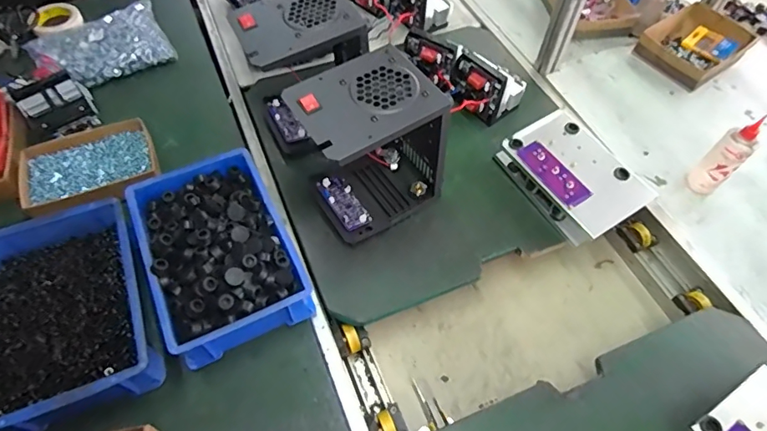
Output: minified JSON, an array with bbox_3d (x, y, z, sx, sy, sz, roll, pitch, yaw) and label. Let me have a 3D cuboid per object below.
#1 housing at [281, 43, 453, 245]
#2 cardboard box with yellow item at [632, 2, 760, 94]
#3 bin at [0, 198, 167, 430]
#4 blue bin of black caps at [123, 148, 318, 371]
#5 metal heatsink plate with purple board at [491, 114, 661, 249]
[{"bbox_3d":[-0.017,-0.098,0.737,0.203,0.238,0.144,-27,61,-18],"label":"housing"},{"bbox_3d":[0.698,-0.385,1.074,0.236,0.053,0.179,-30,62,-20],"label":"cardboard box with yellow item"},{"bbox_3d":[-0.460,0.125,0.669,0.221,0.086,0.312,-22,59,-16],"label":"bin"},{"bbox_3d":[-0.255,0.050,0.727,0.194,0.101,0.298,-23,60,-16],"label":"blue bin of black caps"},{"bbox_3d":[0.330,-0.069,0.835,0.156,0.073,0.236,-28,61,-19],"label":"metal heatsink plate with purple board"}]

